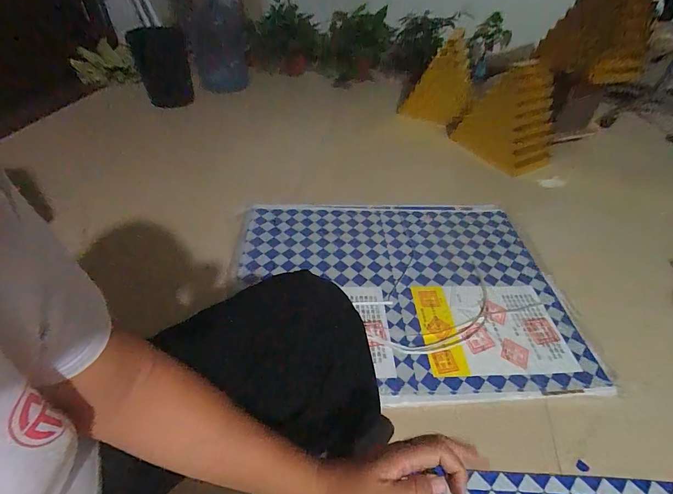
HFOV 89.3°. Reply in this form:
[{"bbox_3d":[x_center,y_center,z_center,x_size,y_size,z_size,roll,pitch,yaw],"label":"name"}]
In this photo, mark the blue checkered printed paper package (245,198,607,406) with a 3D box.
[{"bbox_3d":[0.177,0.098,0.981,0.899,0.015,0.671,0,46,-4],"label":"blue checkered printed paper package"}]

